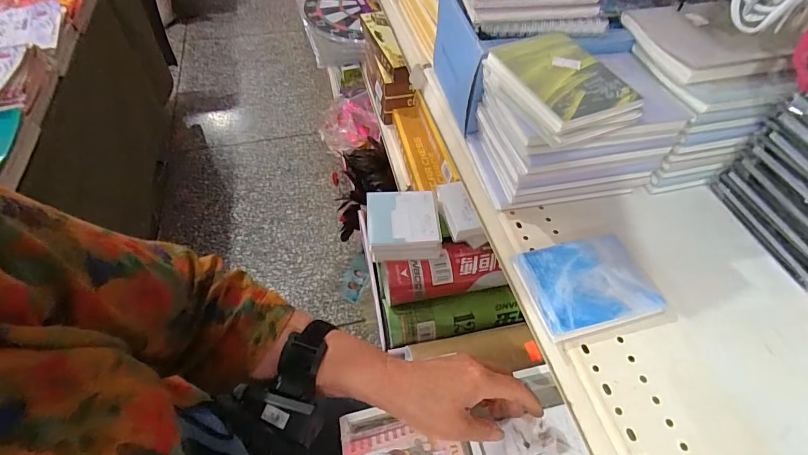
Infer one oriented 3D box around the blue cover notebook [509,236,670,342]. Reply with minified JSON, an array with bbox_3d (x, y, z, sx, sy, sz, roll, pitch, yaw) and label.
[{"bbox_3d":[0.149,0.046,0.335,0.098,0.010,0.076,-11,54,-10],"label":"blue cover notebook"}]

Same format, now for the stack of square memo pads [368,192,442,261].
[{"bbox_3d":[-0.001,-0.004,0.503,0.086,0.033,0.081,-3,53,-4],"label":"stack of square memo pads"}]

